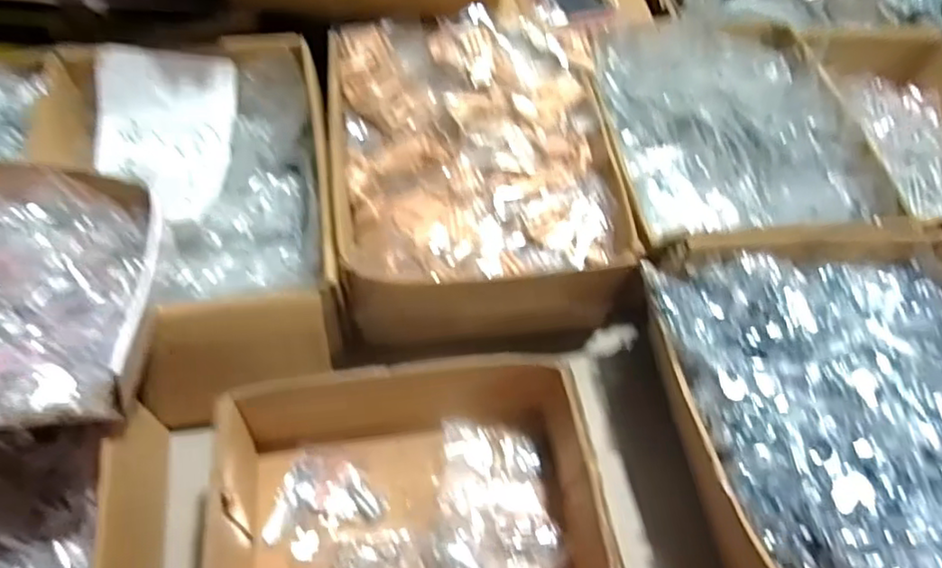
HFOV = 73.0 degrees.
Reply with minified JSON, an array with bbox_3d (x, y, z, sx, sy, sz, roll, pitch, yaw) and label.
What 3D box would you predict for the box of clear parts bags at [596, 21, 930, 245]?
[{"bbox_3d":[0.258,-0.144,0.654,0.251,0.098,0.258,-5,57,-7],"label":"box of clear parts bags"}]

